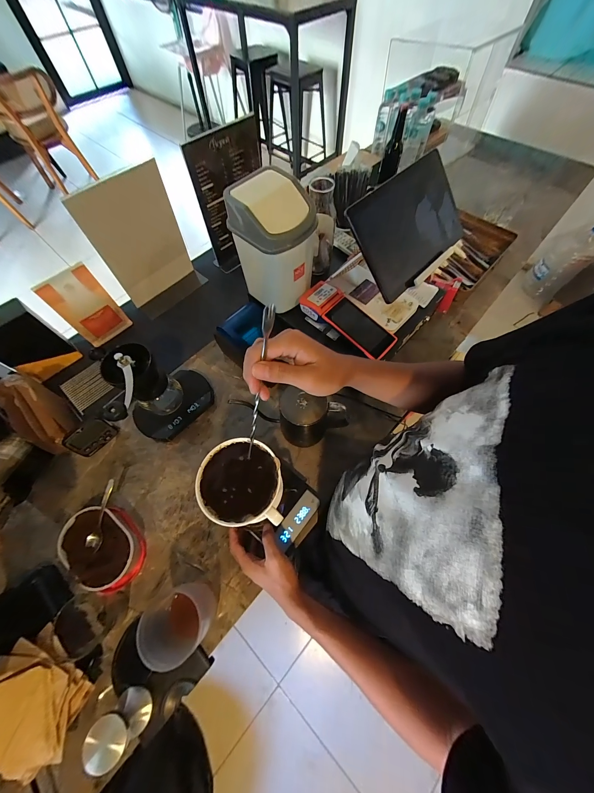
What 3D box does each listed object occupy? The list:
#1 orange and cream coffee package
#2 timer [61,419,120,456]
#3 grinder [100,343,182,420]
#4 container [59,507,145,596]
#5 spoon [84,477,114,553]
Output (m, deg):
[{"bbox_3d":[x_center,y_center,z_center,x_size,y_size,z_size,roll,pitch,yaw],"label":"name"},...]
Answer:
[{"bbox_3d":[-0.508,-0.215,0.654,0.044,0.181,0.114,39,71,18],"label":"orange and cream coffee package"},{"bbox_3d":[-0.439,0.088,0.572,0.012,0.065,0.081,10,52,47],"label":"timer"},{"bbox_3d":[-0.284,0.000,0.513,0.088,0.194,0.143,-25,66,-10],"label":"grinder"},{"bbox_3d":[-0.350,0.273,0.485,0.152,0.049,0.104,39,71,16],"label":"container"},{"bbox_3d":[-0.365,0.219,0.500,0.022,0.025,0.120,6,66,2],"label":"spoon"}]

